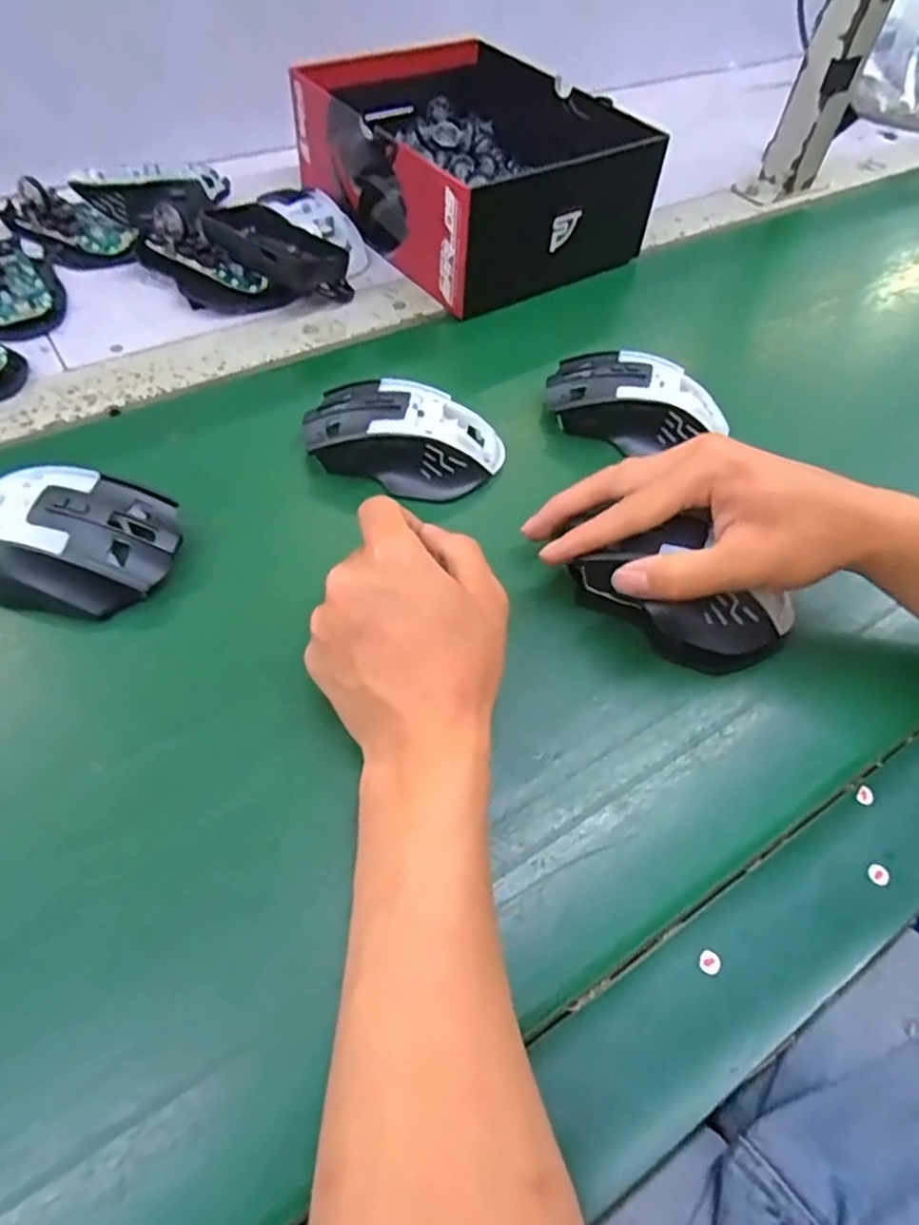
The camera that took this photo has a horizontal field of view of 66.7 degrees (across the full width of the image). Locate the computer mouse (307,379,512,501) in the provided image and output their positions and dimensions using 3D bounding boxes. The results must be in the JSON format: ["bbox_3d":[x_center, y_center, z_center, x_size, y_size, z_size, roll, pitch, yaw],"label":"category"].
[{"bbox_3d":[-0.033,-0.103,0.406,0.116,0.037,0.066,10,54,1],"label":"computer mouse"}]

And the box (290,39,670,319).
[{"bbox_3d":[0.004,-0.364,0.565,0.193,0.087,0.246,-28,62,-23],"label":"box"}]

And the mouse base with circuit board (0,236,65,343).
[{"bbox_3d":[-0.318,-0.229,0.478,0.070,0.026,0.120,-24,60,-21],"label":"mouse base with circuit board"}]

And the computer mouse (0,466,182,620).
[{"bbox_3d":[-0.195,-0.036,0.344,0.107,0.036,0.070,5,54,-2],"label":"computer mouse"}]

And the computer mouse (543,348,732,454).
[{"bbox_3d":[0.110,-0.131,0.439,0.111,0.039,0.069,23,55,11],"label":"computer mouse"}]

